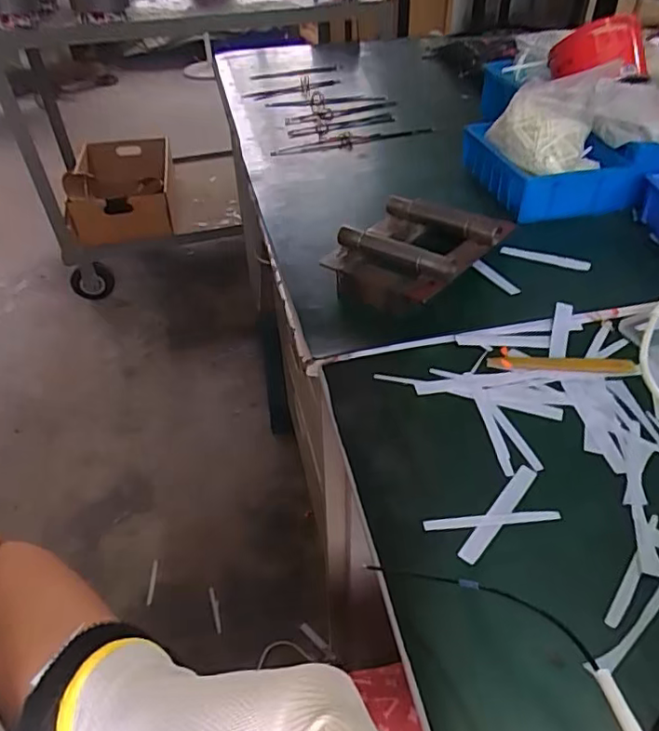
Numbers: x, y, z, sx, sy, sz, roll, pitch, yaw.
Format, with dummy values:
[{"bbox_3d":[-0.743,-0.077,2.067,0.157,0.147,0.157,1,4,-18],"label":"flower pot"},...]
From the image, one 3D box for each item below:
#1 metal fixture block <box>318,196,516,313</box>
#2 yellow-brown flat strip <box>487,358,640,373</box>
[{"bbox_3d":[0.097,-0.130,0.629,0.141,0.053,0.193,33,54,33],"label":"metal fixture block"},{"bbox_3d":[0.212,-0.002,0.521,0.132,0.004,0.016,0,43,4],"label":"yellow-brown flat strip"}]

